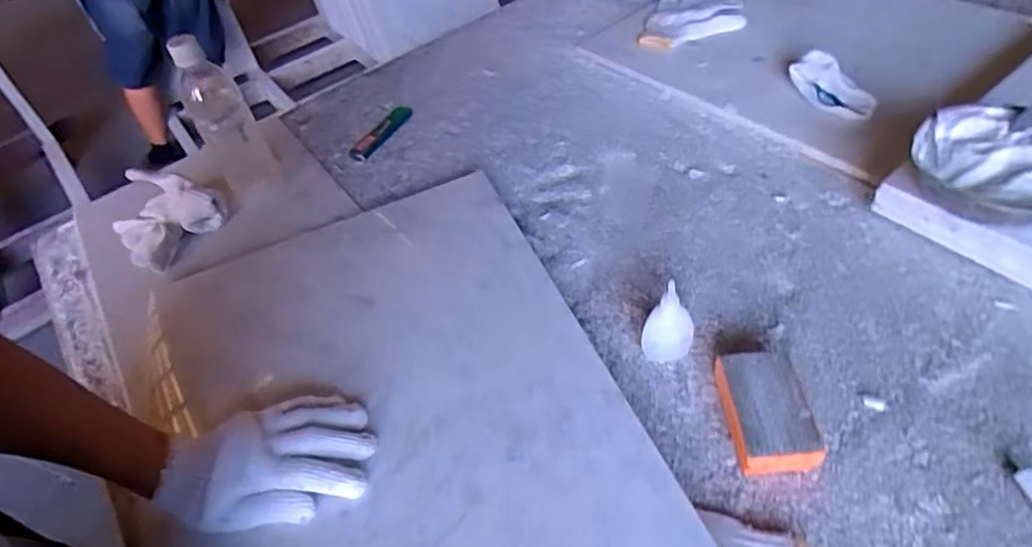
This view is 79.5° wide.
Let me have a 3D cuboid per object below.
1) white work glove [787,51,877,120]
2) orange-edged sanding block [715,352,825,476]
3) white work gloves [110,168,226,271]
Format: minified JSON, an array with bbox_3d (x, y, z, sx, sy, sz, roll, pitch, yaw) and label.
[{"bbox_3d":[0.386,-0.233,0.757,0.044,0.038,0.115,-23,48,-11],"label":"white work glove"},{"bbox_3d":[0.198,0.111,0.499,0.063,0.029,0.095,-7,46,6],"label":"orange-edged sanding block"},{"bbox_3d":[-0.428,-0.074,0.747,0.090,0.080,0.115,22,55,29],"label":"white work gloves"}]

